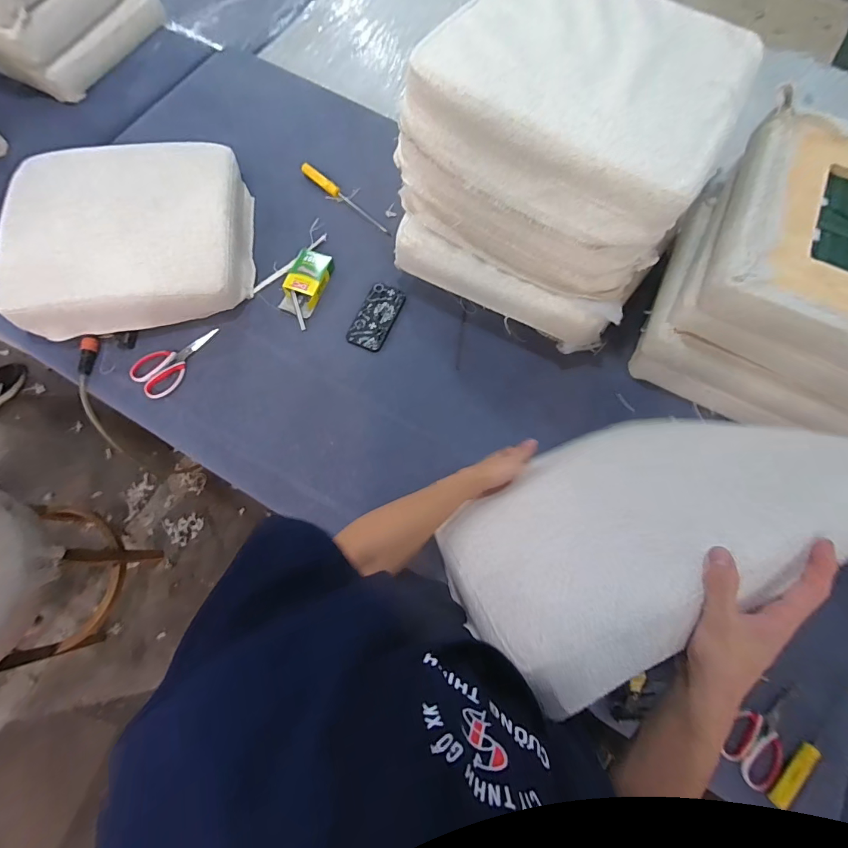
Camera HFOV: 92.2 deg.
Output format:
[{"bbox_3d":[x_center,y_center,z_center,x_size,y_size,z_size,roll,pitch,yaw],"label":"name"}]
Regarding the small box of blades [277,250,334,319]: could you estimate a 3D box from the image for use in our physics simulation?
[{"bbox_3d":[-0.266,-0.322,0.915,0.085,0.031,0.161,18,71,4],"label":"small box of blades"}]

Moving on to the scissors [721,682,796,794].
[{"bbox_3d":[0.576,0.516,0.686,0.088,0.016,0.172,42,74,11],"label":"scissors"}]

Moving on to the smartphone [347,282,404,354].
[{"bbox_3d":[-0.105,-0.243,0.916,0.082,0.007,0.169,21,71,5],"label":"smartphone"}]

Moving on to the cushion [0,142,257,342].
[{"bbox_3d":[-0.619,-0.387,0.870,0.454,0.113,0.414,-12,72,-6],"label":"cushion"}]

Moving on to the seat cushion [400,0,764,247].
[{"bbox_3d":[0.270,-0.555,0.681,0.460,0.119,0.442,32,73,8],"label":"seat cushion"}]

